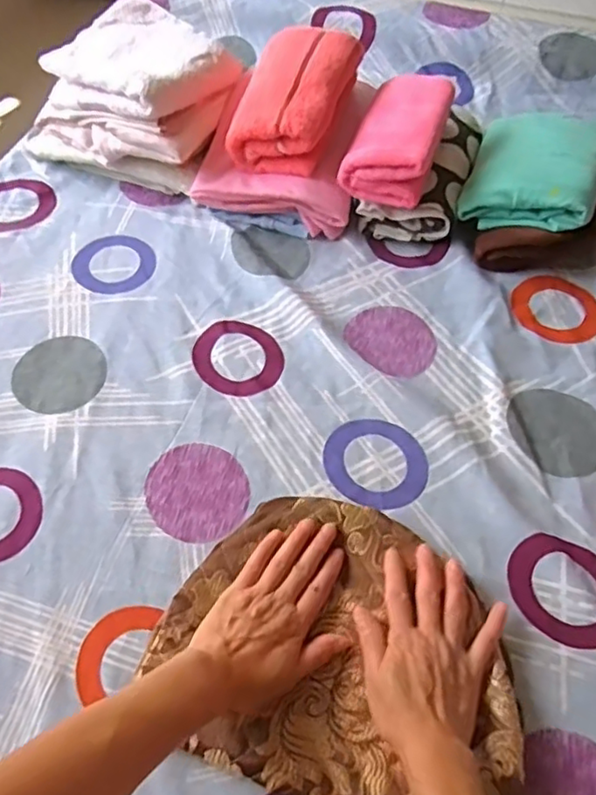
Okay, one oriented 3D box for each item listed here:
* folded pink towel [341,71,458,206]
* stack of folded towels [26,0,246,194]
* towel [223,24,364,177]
[{"bbox_3d":[0.115,-0.302,0.702,0.095,0.057,0.176,19,59,11],"label":"folded pink towel"},{"bbox_3d":[-0.203,-0.376,0.776,0.232,0.132,0.193,20,61,13],"label":"stack of folded towels"},{"bbox_3d":[-0.004,-0.343,0.725,0.114,0.088,0.166,16,59,10],"label":"towel"}]

